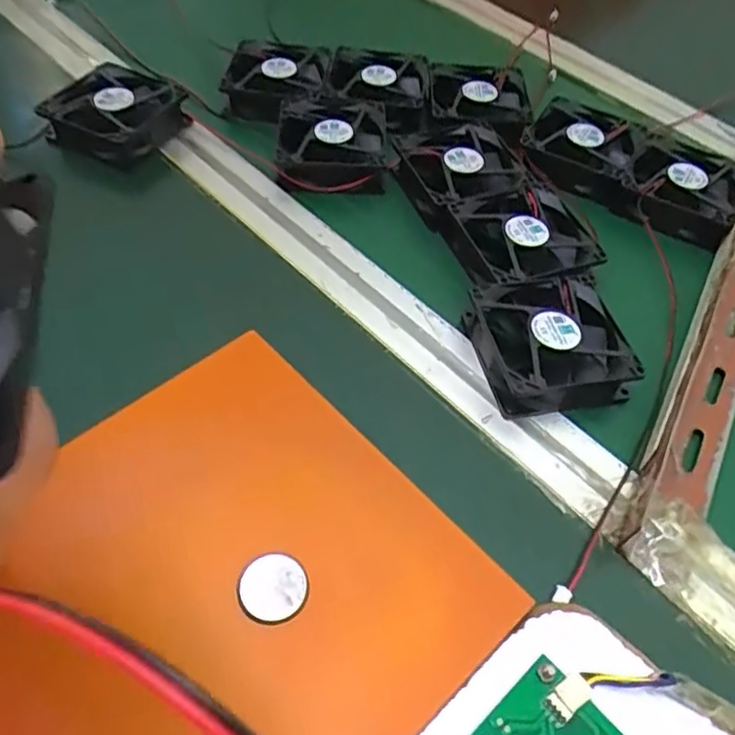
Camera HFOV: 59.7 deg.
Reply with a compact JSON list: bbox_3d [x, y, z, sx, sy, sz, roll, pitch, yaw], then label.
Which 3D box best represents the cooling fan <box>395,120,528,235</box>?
[{"bbox_3d":[0.065,-0.144,0.455,0.084,0.021,0.084,-14,55,-16],"label":"cooling fan"}]

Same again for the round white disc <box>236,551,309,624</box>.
[{"bbox_3d":[-0.040,0.094,0.273,0.029,0.004,0.028,1,65,-3],"label":"round white disc"}]

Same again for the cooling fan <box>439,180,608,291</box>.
[{"bbox_3d":[0.098,-0.086,0.417,0.084,0.020,0.083,-14,55,-16],"label":"cooling fan"}]

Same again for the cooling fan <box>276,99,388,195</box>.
[{"bbox_3d":[-0.025,-0.169,0.467,0.076,0.019,0.087,3,52,-4],"label":"cooling fan"}]

